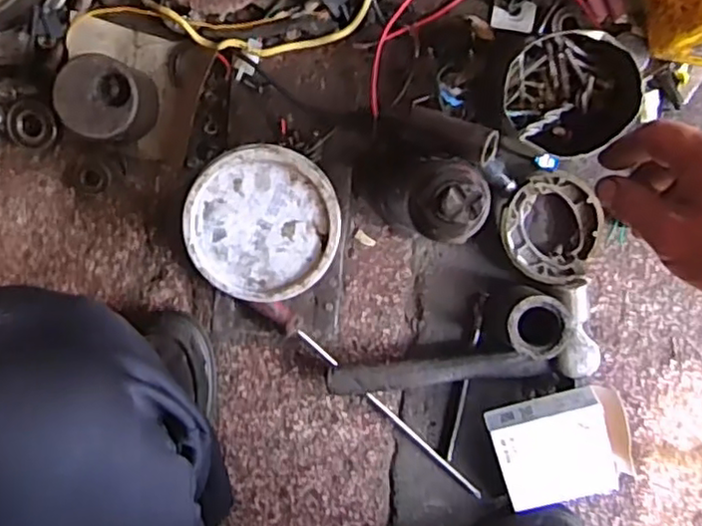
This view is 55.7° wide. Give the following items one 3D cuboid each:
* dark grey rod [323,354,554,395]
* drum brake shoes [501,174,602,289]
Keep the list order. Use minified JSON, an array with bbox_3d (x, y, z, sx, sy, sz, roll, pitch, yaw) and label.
[{"bbox_3d":[0.081,0.103,0.634,0.201,0.031,0.028,-4,97,-1],"label":"dark grey rod"},{"bbox_3d":[0.189,-0.031,0.626,0.097,0.033,0.094,28,95,-4],"label":"drum brake shoes"}]

